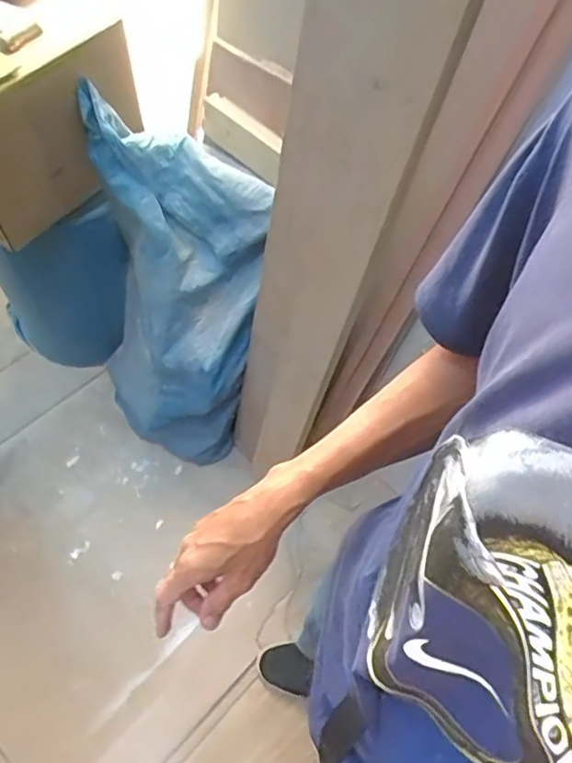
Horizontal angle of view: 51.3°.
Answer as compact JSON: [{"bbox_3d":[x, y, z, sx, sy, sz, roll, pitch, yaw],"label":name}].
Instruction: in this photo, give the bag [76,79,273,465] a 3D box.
[{"bbox_3d":[-0.224,-0.147,1.210,0.320,0.713,0.346,-21,59,-16],"label":"bag"}]

